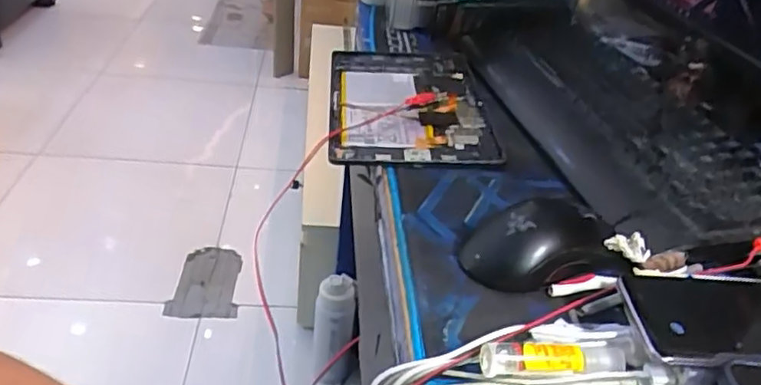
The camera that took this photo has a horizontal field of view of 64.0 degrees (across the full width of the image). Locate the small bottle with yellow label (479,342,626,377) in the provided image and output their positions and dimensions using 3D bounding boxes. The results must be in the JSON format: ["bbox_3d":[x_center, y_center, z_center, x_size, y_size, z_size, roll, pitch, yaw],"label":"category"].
[{"bbox_3d":[0.105,0.098,0.365,0.091,0.021,0.017,3,35,-7],"label":"small bottle with yellow label"}]

